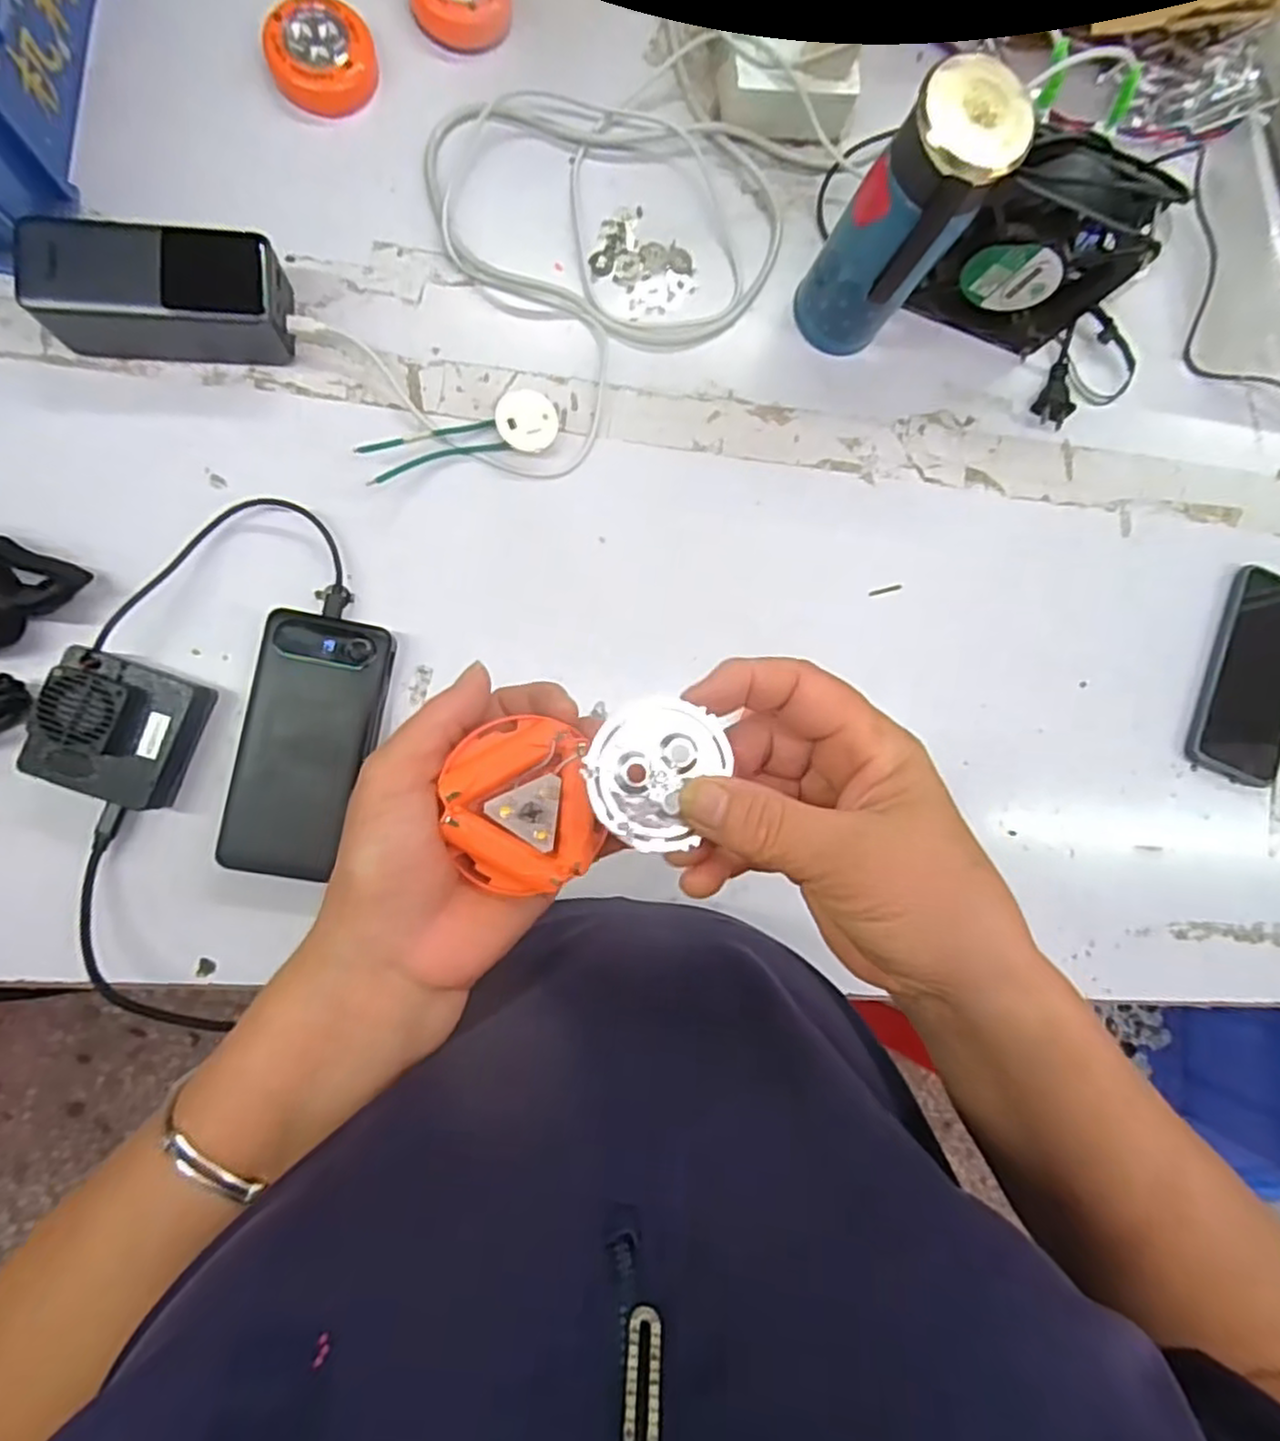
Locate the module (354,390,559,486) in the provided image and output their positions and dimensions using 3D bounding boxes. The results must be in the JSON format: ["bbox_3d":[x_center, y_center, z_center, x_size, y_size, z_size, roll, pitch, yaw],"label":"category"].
[{"bbox_3d":[-0.114,-0.182,0.458,0.122,0.025,0.040,-17,91,-9],"label":"module"}]

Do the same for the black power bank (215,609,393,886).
[{"bbox_3d":[-0.201,0.016,0.435,0.075,0.031,0.155,12,86,-8],"label":"black power bank"}]

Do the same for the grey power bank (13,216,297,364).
[{"bbox_3d":[-0.280,-0.249,0.420,0.134,0.055,0.059,-3,88,-9],"label":"grey power bank"}]

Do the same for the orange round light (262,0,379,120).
[{"bbox_3d":[-0.204,-0.427,0.458,0.064,0.018,0.064,0,88,-9],"label":"orange round light"}]

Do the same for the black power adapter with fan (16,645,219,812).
[{"bbox_3d":[-0.298,0.005,0.411,0.070,0.046,0.077,20,85,-8],"label":"black power adapter with fan"}]

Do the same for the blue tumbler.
[{"bbox_3d":[0.153,-0.294,0.435,0.064,0.170,0.059,39,83,-6],"label":"blue tumbler"}]

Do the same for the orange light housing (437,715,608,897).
[{"bbox_3d":[-0.042,0.031,0.258,0.051,0.015,0.061,-12,90,-9],"label":"orange light housing"}]

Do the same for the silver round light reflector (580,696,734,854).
[{"bbox_3d":[0.004,0.016,0.232,0.042,0.004,0.047,29,84,-7],"label":"silver round light reflector"}]

